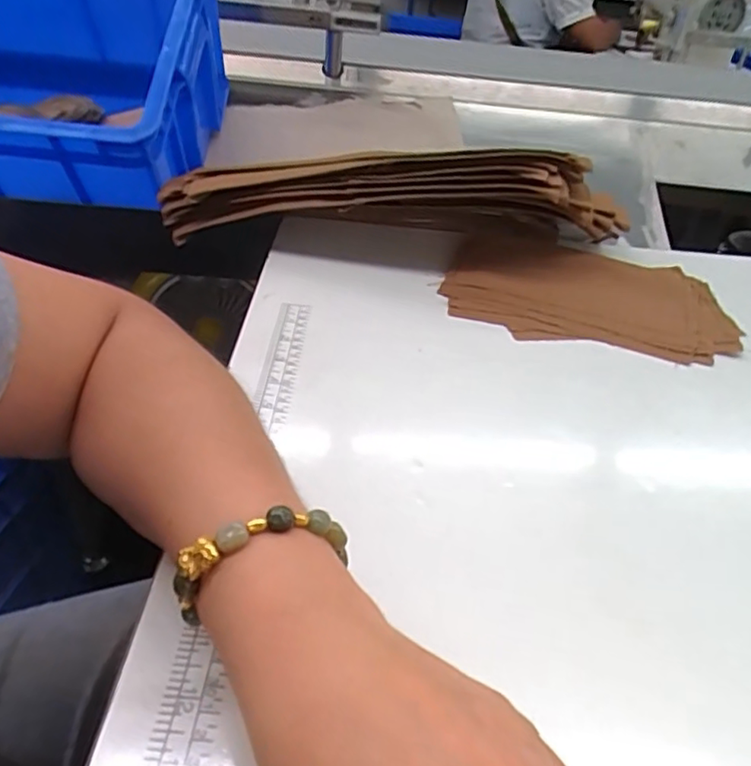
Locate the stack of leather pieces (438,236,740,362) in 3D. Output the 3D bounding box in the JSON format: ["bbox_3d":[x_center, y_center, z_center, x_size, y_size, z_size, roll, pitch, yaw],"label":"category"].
[{"bbox_3d":[0.183,-0.083,0.524,0.246,0.010,0.165,17,39,13],"label":"stack of leather pieces"}]

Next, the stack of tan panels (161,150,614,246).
[{"bbox_3d":[0.020,-0.172,0.552,0.437,0.097,0.101,4,38,-3],"label":"stack of tan panels"}]

